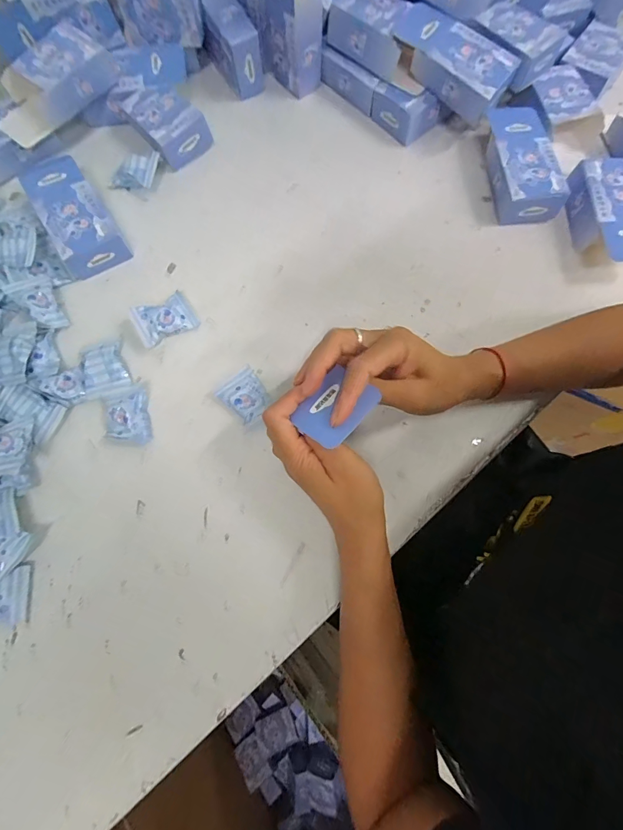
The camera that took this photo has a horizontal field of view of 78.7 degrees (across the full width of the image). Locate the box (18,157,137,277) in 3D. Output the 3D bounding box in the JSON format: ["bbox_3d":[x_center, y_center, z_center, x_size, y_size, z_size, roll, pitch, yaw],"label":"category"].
[{"bbox_3d":[-0.251,-0.211,0.403,0.059,0.033,0.130,-32,79,-9],"label":"box"}]

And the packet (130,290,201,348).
[{"bbox_3d":[-0.150,-0.098,0.388,0.056,0.019,0.040,-33,79,-9],"label":"packet"}]

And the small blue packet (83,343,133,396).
[{"bbox_3d":[-0.204,-0.045,0.370,0.042,0.014,0.045,-21,77,-7],"label":"small blue packet"}]

